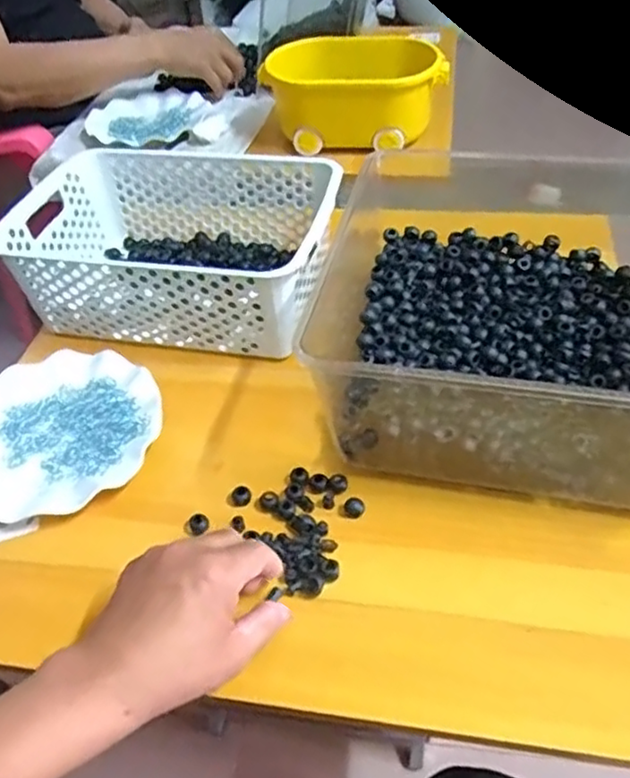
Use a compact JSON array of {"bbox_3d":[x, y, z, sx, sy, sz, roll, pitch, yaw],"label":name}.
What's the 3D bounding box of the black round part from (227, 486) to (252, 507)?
[{"bbox_3d":[-0.061,0.088,0.530,0.020,0.016,0.012,-7,45,-2],"label":"black round part"}]

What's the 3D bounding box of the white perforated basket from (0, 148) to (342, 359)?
[{"bbox_3d":[-0.136,-0.145,0.690,0.305,0.114,0.206,7,47,11],"label":"white perforated basket"}]

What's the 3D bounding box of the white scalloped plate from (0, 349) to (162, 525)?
[{"bbox_3d":[-0.227,0.039,0.583,0.179,0.026,0.170,-3,45,3],"label":"white scalloped plate"}]

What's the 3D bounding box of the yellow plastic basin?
[{"bbox_3d":[0.053,-0.409,0.921,0.250,0.100,0.145,4,46,9],"label":"yellow plastic basin"}]

